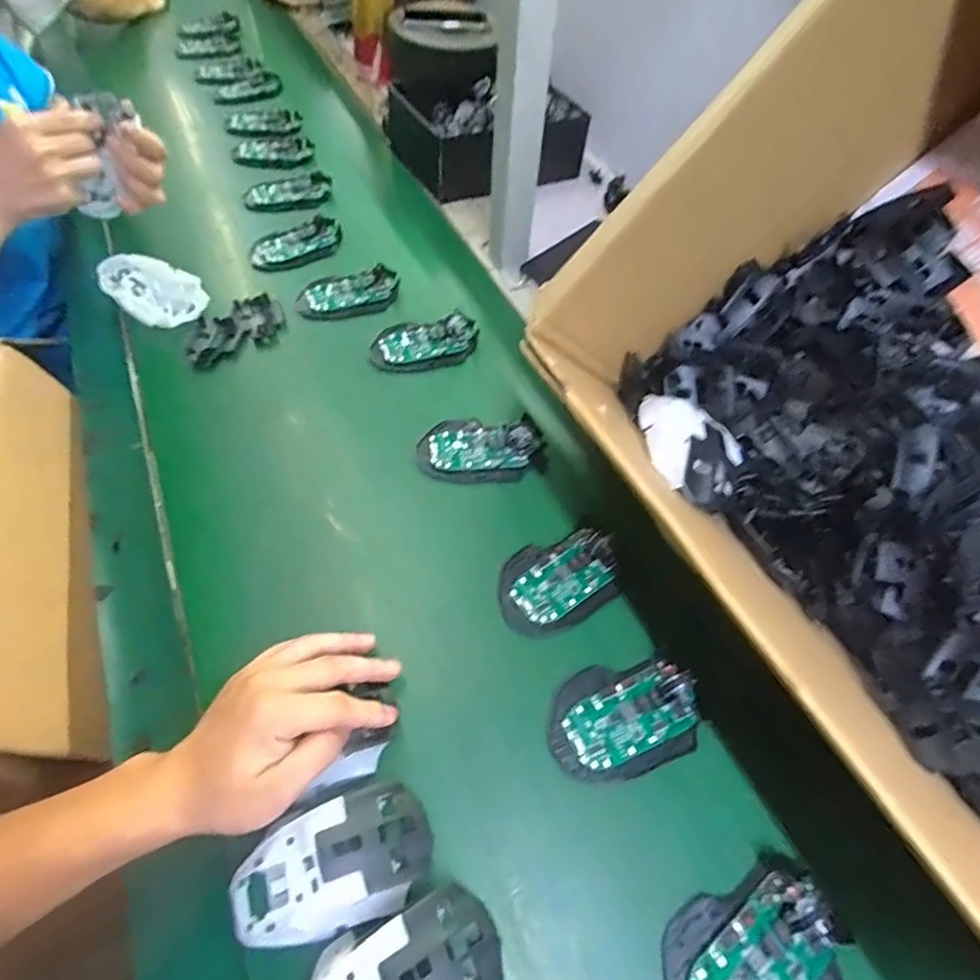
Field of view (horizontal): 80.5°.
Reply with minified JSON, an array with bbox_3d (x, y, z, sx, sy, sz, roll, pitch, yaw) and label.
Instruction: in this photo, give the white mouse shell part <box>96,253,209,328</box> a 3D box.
[{"bbox_3d":[-0.366,-0.218,0.632,0.110,0.038,0.070,20,57,11],"label":"white mouse shell part"}]

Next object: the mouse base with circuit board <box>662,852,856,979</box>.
[{"bbox_3d":[0.150,0.263,0.321,0.111,0.023,0.071,-21,59,-16],"label":"mouse base with circuit board"}]

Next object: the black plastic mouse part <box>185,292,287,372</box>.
[{"bbox_3d":[-0.274,-0.173,0.623,0.111,0.022,0.057,-34,63,-23],"label":"black plastic mouse part"}]

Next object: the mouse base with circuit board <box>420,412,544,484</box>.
[{"bbox_3d":[-0.008,-0.042,0.532,0.114,0.022,0.067,0,55,-3],"label":"mouse base with circuit board"}]

